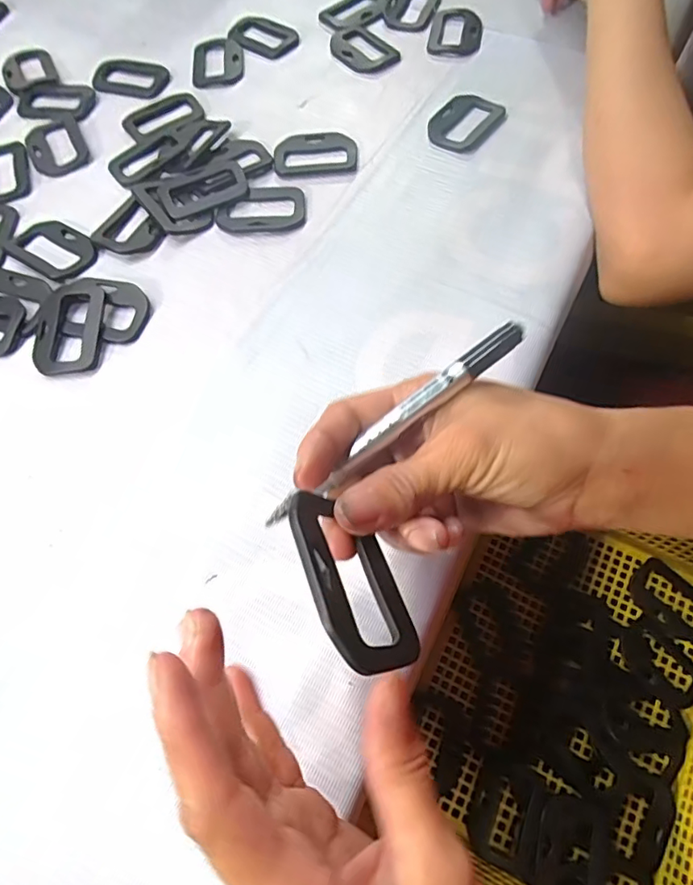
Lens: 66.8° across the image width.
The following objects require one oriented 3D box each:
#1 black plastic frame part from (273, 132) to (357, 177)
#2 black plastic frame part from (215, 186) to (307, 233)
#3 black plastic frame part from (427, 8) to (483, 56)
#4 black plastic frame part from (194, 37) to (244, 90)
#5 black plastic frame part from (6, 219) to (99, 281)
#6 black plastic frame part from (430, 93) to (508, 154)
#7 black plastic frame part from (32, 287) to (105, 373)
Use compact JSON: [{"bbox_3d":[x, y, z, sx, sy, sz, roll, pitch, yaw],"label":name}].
[{"bbox_3d":[-0.023,-0.213,0.388,0.060,0.006,0.041,-4,64,0],"label":"black plastic frame part"},{"bbox_3d":[-0.060,-0.164,0.367,0.062,0.004,0.040,-4,64,0],"label":"black plastic frame part"},{"bbox_3d":[0.093,-0.350,0.448,0.044,0.004,0.066,10,65,6],"label":"black plastic frame part"},{"bbox_3d":[-0.108,-0.319,0.441,0.043,0.004,0.062,-6,64,-1],"label":"black plastic frame part"},{"bbox_3d":[-0.198,-0.132,0.357,0.059,0.007,0.042,30,69,15],"label":"black plastic frame part"},{"bbox_3d":[0.088,-0.242,0.397,0.044,0.006,0.061,33,69,16],"label":"black plastic frame part"},{"bbox_3d":[-0.171,-0.070,0.322,0.040,0.011,0.059,-1,64,1],"label":"black plastic frame part"}]

